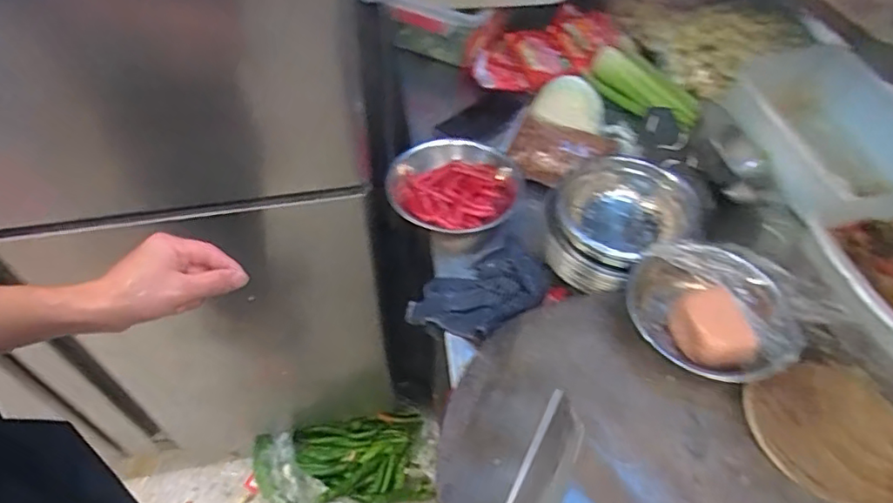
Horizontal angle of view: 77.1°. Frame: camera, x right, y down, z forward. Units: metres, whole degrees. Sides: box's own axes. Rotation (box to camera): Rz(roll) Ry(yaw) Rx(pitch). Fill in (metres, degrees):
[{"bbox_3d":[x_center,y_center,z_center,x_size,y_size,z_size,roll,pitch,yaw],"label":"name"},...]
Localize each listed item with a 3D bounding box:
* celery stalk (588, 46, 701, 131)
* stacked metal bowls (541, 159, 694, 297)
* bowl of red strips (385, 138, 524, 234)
[{"bbox_3d":[0.338,-0.285,0.974,0.093,0.061,0.238,-22,55,-18],"label":"celery stalk"},{"bbox_3d":[0.212,-0.033,0.699,0.163,0.079,0.177,18,53,13],"label":"stacked metal bowls"},{"bbox_3d":[0.012,-0.093,0.815,0.193,0.057,0.169,-6,51,-6],"label":"bowl of red strips"}]

